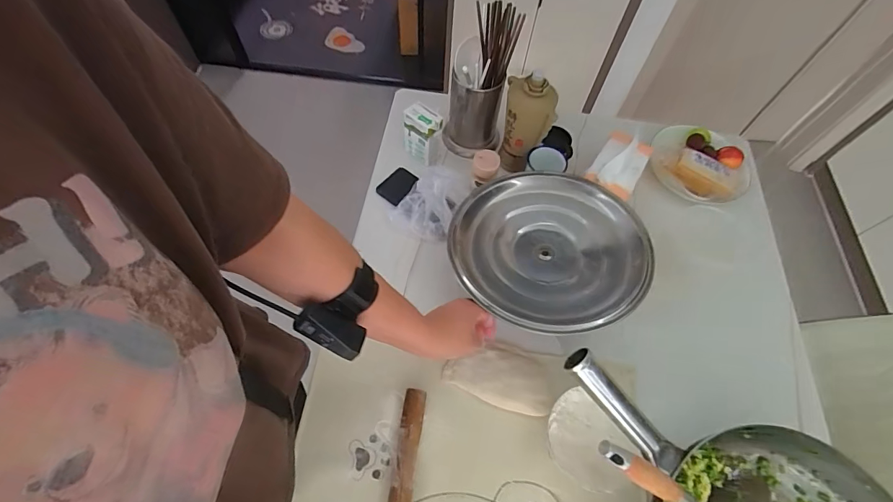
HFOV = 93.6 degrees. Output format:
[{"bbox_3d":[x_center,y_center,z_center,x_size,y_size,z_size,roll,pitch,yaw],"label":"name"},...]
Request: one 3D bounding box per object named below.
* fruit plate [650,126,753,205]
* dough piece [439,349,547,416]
[{"bbox_3d":[0.494,-0.179,0.807,0.180,0.045,0.162,29,66,14],"label":"fruit plate"},{"bbox_3d":[0.077,0.192,0.636,0.159,0.014,0.081,11,63,5],"label":"dough piece"}]

